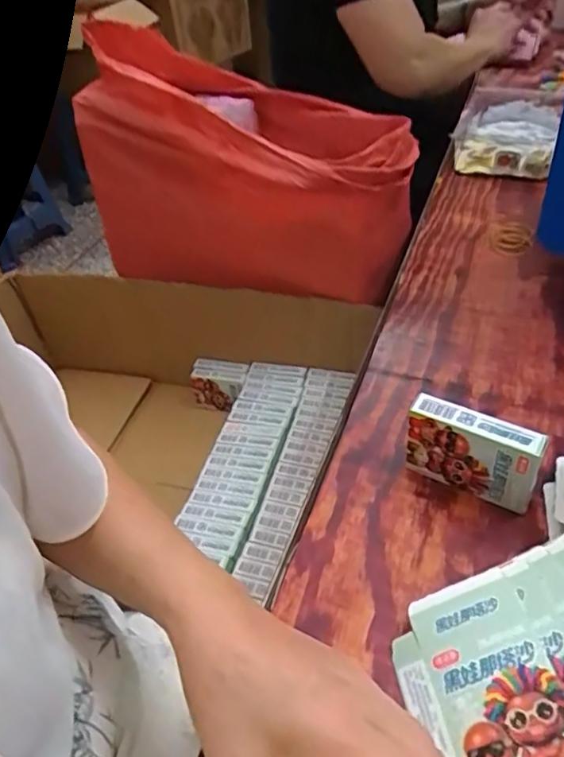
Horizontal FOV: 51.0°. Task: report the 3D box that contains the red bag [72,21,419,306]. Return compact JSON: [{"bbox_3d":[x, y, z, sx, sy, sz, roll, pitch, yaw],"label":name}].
[{"bbox_3d":[-0.054,-0.298,0.850,0.468,0.290,0.209,15,46,23],"label":"red bag"}]

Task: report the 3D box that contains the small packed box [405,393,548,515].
[{"bbox_3d":[0.137,0.056,0.429,0.091,0.070,0.019,21,48,28],"label":"small packed box"}]

